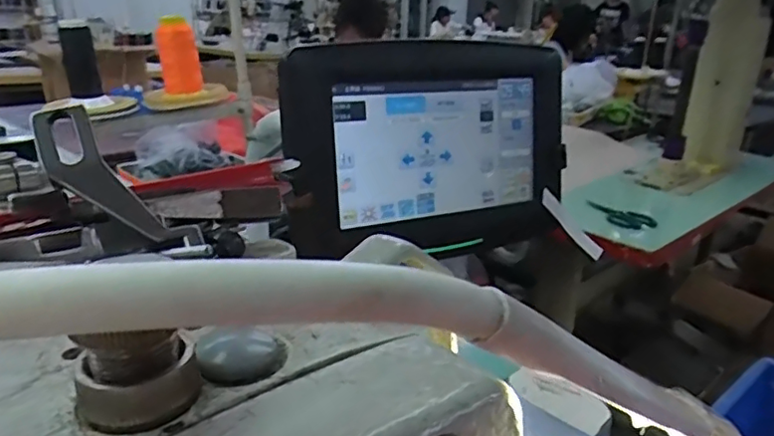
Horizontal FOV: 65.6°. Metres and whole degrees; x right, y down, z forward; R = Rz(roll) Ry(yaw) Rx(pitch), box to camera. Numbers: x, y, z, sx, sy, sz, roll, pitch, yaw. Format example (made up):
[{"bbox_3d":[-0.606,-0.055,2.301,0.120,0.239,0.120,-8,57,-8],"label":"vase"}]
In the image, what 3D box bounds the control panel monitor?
[{"bbox_3d":[0.032,-0.045,0.386,0.201,0.128,0.033,-8,22,-28],"label":"control panel monitor"}]

